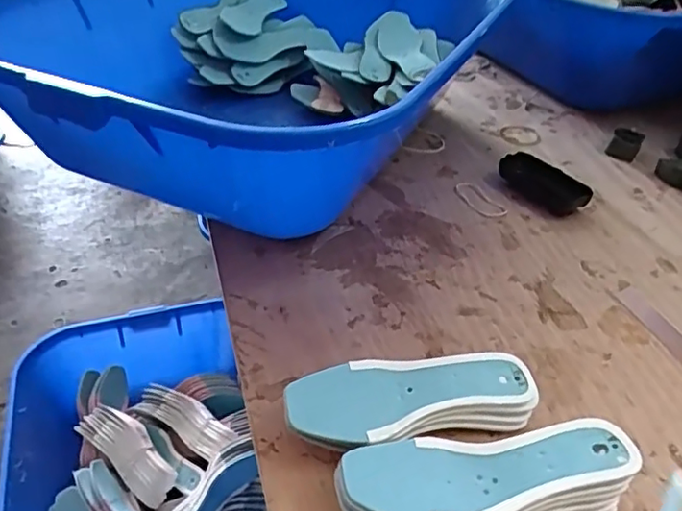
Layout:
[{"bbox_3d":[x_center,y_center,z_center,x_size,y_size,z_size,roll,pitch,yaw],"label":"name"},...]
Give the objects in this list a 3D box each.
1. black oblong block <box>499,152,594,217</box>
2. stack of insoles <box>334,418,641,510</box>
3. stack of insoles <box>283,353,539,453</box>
[{"bbox_3d":[0.237,-0.085,0.704,0.042,0.029,0.107,-20,43,-27],"label":"black oblong block"},{"bbox_3d":[0.092,0.151,0.379,0.186,0.055,0.062,-2,38,-6],"label":"stack of insoles"},{"bbox_3d":[0.052,0.108,0.437,0.186,0.042,0.070,-9,39,-15],"label":"stack of insoles"}]

